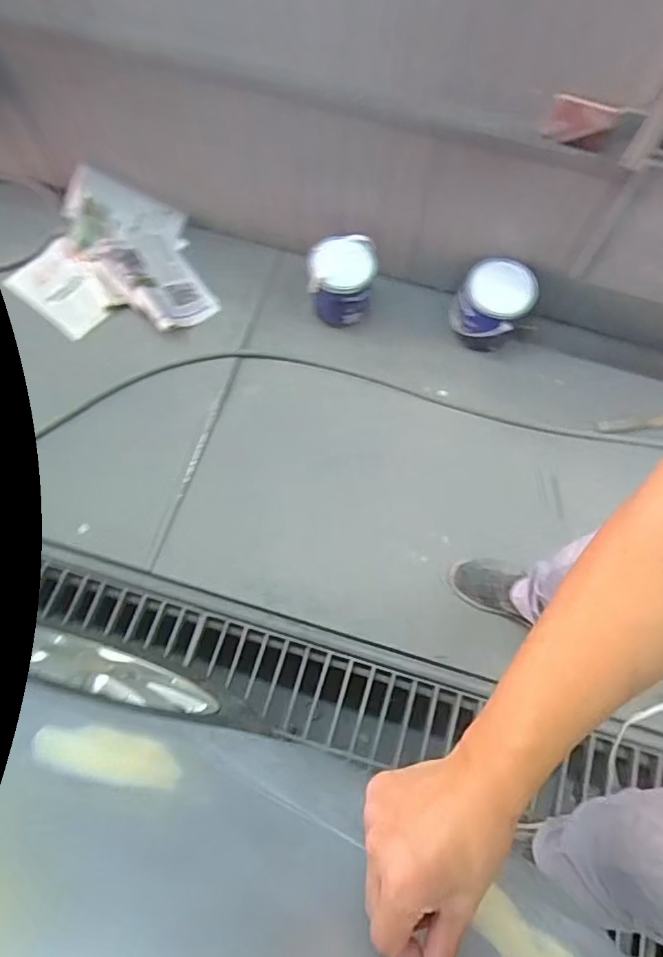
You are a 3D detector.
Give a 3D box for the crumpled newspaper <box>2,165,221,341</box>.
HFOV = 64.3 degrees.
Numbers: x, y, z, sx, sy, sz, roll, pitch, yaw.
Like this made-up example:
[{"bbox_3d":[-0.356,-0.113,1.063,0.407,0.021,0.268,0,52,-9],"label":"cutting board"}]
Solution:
[{"bbox_3d":[-0.560,-0.533,1.293,0.445,0.136,0.436,-26,73,-11],"label":"crumpled newspaper"}]

